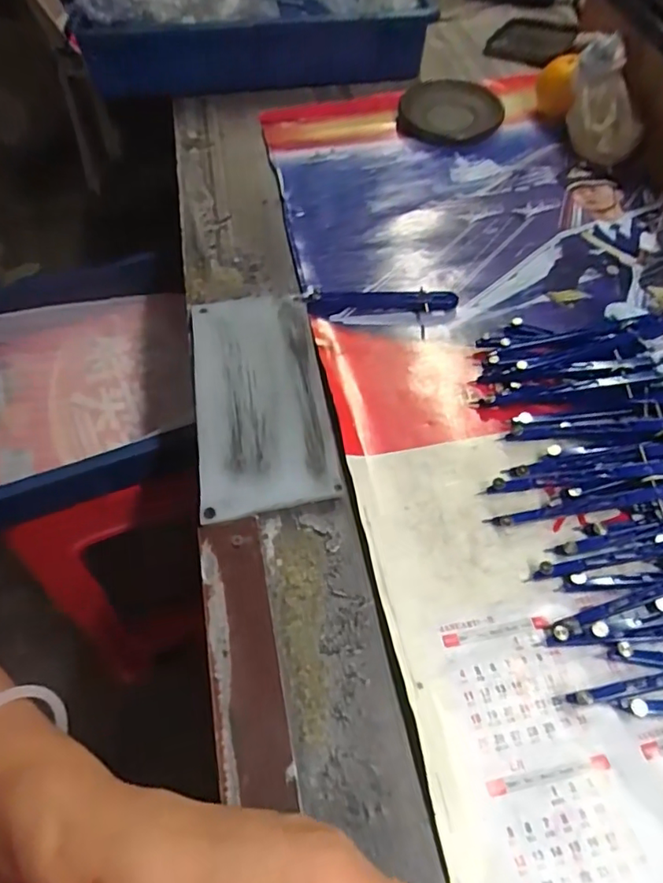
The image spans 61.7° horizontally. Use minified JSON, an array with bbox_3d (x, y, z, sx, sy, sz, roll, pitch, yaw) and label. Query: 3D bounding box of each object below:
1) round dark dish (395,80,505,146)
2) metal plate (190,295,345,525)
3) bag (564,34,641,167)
[{"bbox_3d":[0.137,-0.372,0.622,0.105,0.018,0.133,18,58,14],"label":"round dark dish"},{"bbox_3d":[-0.053,-0.038,0.409,0.093,0.008,0.196,-9,55,-5],"label":"metal plate"},{"bbox_3d":[0.269,-0.325,0.542,0.072,0.100,0.035,20,58,15],"label":"bag"}]

